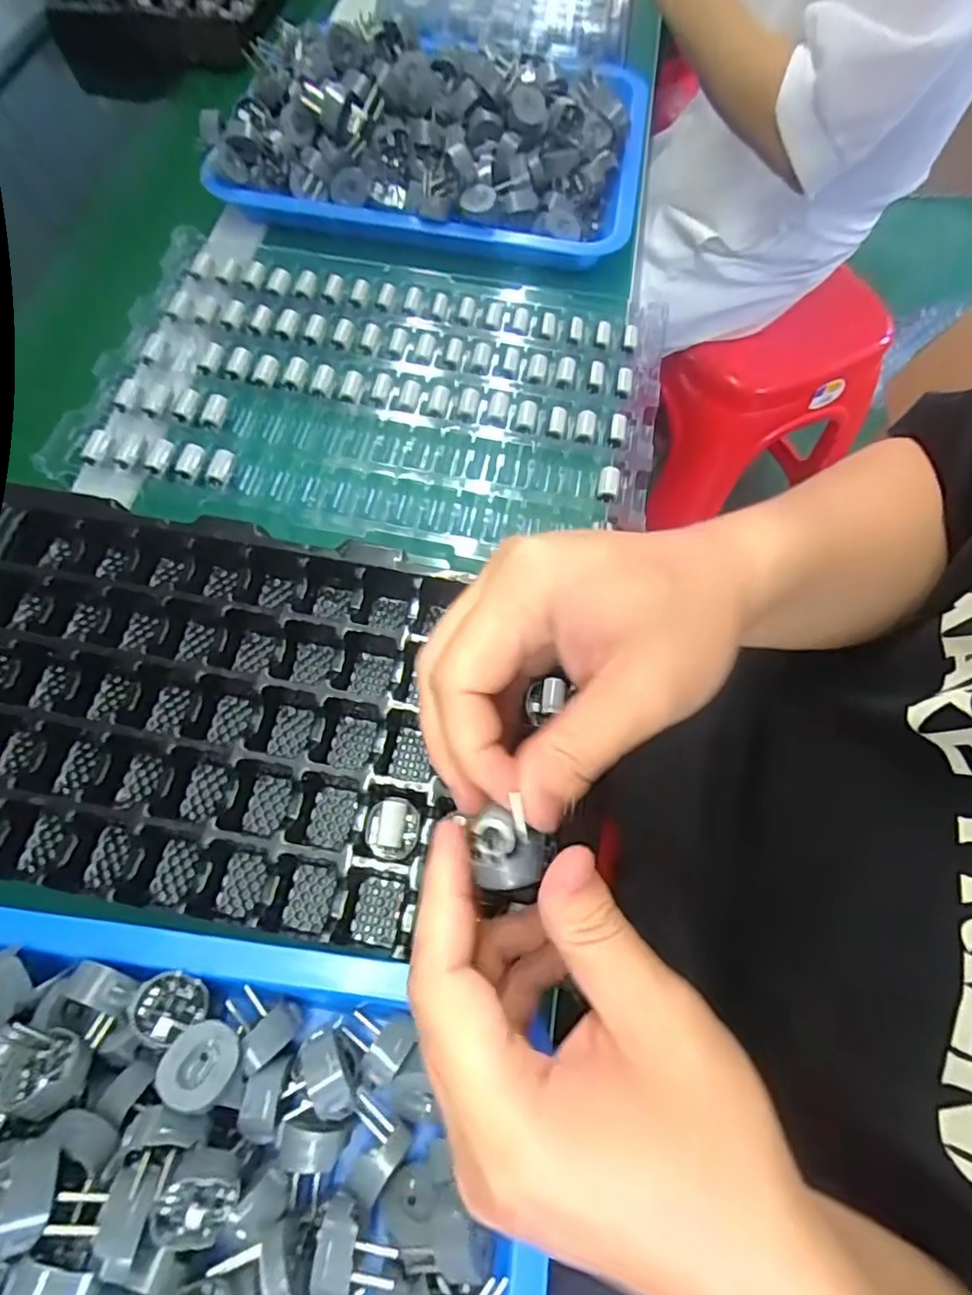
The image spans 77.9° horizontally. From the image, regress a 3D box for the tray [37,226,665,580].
[{"bbox_3d":[-0.074,-0.162,0.396,0.360,0.025,0.238,11,67,5],"label":"tray"}]

